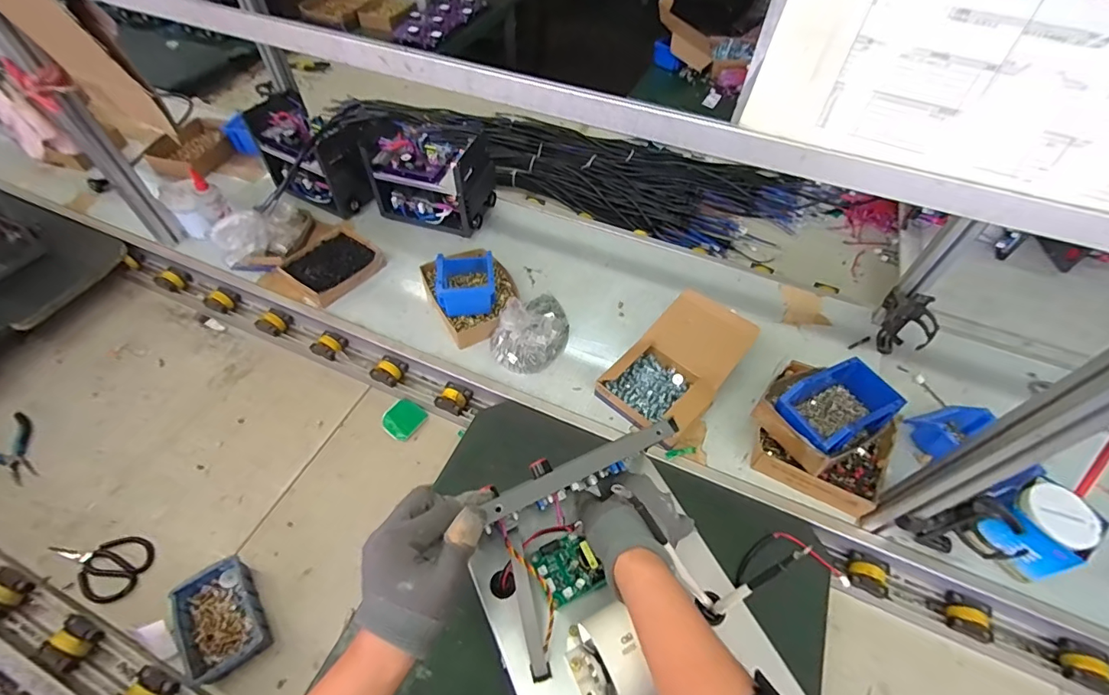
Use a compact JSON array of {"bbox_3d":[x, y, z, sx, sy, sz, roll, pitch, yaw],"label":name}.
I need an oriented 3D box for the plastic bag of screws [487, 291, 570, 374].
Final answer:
[{"bbox_3d":[-0.035,-0.043,0.908,0.115,0.104,0.173,34,58,21],"label":"plastic bag of screws"}]

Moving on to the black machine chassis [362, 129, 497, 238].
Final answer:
[{"bbox_3d":[-0.280,-0.387,1.103,0.249,0.179,0.145,14,53,7],"label":"black machine chassis"}]

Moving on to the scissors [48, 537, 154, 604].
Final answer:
[{"bbox_3d":[-0.708,0.335,0.742,0.148,0.012,0.092,10,53,5],"label":"scissors"}]

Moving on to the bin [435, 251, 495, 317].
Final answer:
[{"bbox_3d":[-0.174,-0.134,0.945,0.113,0.064,0.145,-5,54,-5],"label":"bin"}]

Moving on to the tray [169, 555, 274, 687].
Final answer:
[{"bbox_3d":[-0.484,0.395,0.694,0.103,0.043,0.148,-28,59,-22],"label":"tray"}]

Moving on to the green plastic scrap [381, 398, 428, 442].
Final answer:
[{"bbox_3d":[-0.288,0.137,0.912,0.070,0.007,0.073,31,57,19],"label":"green plastic scrap"}]

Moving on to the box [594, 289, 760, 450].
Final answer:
[{"bbox_3d":[0.224,0.032,0.864,0.171,0.089,0.267,38,60,23],"label":"box"}]

